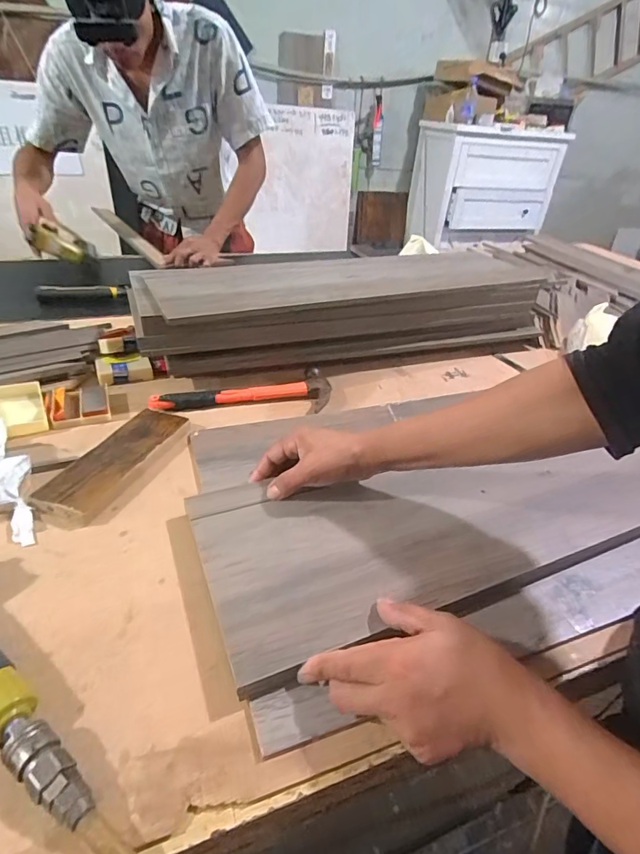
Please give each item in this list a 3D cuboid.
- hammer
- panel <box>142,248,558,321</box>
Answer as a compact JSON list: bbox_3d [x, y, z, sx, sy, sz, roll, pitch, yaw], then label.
[{"bbox_3d":[-0.108,-0.052,0.635,0.242,0.021,0.095,-3,35,-12],"label":"hammer"},{"bbox_3d":[0.071,-0.262,0.763,0.696,0.017,0.214,-13,39,-24],"label":"panel"}]

